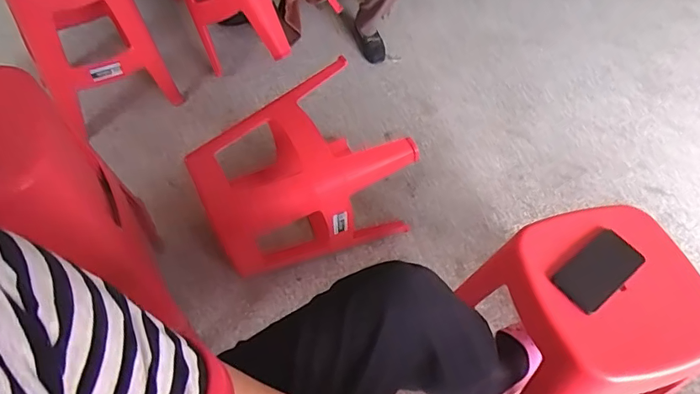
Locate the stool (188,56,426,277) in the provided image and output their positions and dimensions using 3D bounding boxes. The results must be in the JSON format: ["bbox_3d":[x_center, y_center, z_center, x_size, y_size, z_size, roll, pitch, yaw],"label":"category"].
[{"bbox_3d":[-0.131,-0.036,1.224,0.464,0.366,0.364,-25,59,-20],"label":"stool"}]

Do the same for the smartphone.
[{"bbox_3d":[0.403,0.117,0.767,0.153,0.009,0.076,-31,62,-23],"label":"smartphone"}]

